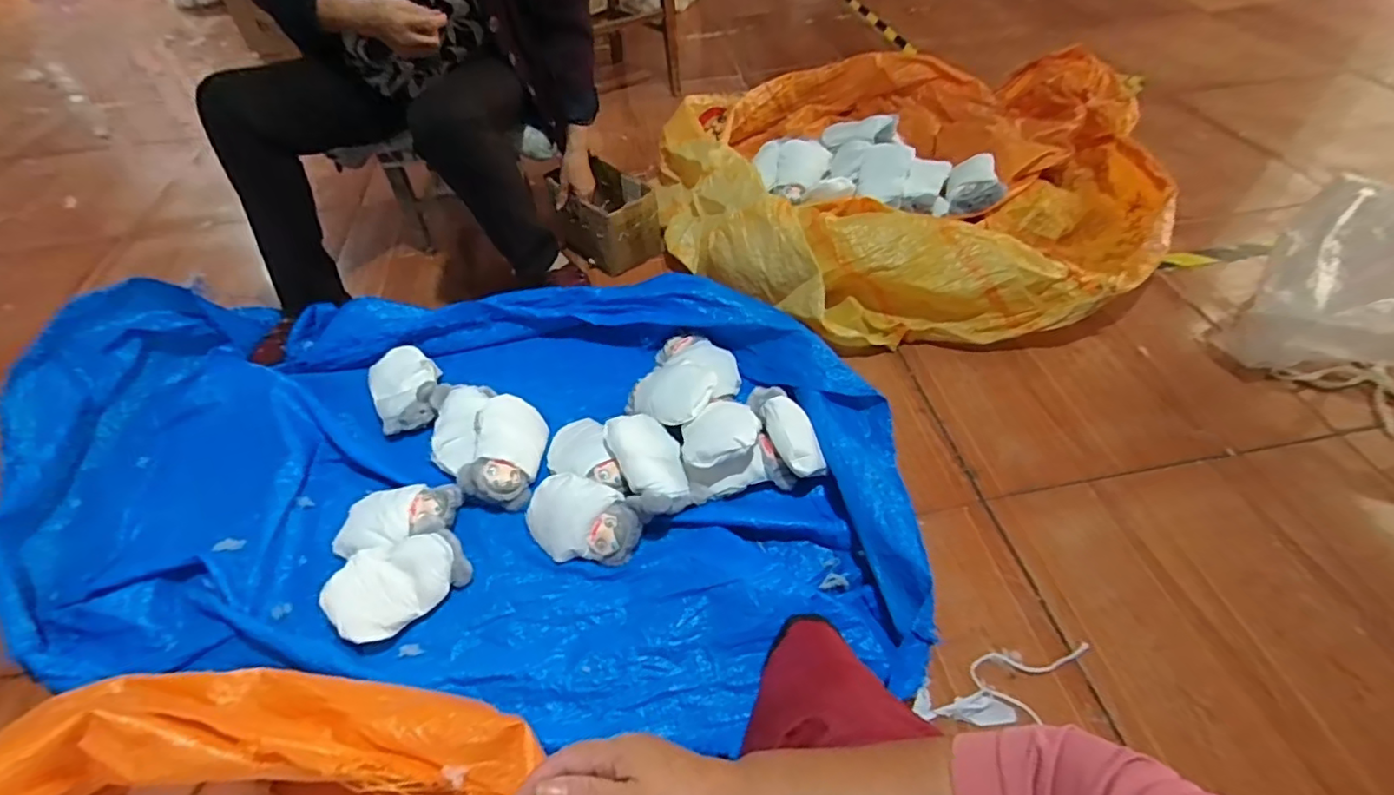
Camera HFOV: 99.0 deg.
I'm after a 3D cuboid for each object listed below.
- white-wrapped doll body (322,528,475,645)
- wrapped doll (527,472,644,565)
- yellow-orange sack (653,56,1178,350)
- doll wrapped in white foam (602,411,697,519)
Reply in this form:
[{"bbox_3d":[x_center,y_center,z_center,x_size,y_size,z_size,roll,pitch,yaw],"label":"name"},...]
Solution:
[{"bbox_3d":[-0.429,0.265,0.857,0.180,0.065,0.118,-35,55,-25],"label":"white-wrapped doll body"},{"bbox_3d":[-0.175,0.192,0.908,0.183,0.070,0.111,14,50,16],"label":"wrapped doll"},{"bbox_3d":[0.419,-0.544,1.330,1.001,0.235,0.954,-1,48,3],"label":"yellow-orange sack"},{"bbox_3d":[-0.072,0.109,0.945,0.107,0.075,0.182,-18,49,-12],"label":"doll wrapped in white foam"}]

